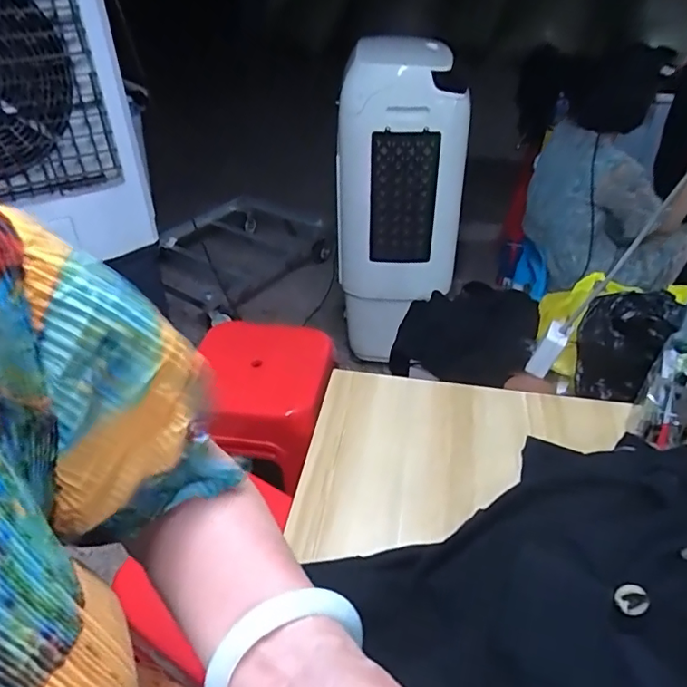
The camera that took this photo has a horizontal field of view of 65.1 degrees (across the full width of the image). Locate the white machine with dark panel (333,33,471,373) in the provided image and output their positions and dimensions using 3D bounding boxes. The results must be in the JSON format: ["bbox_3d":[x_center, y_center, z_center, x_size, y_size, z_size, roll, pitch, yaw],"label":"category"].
[{"bbox_3d":[0.161,-0.385,1.641,0.374,0.883,0.288,7,39,11],"label":"white machine with dark panel"}]

